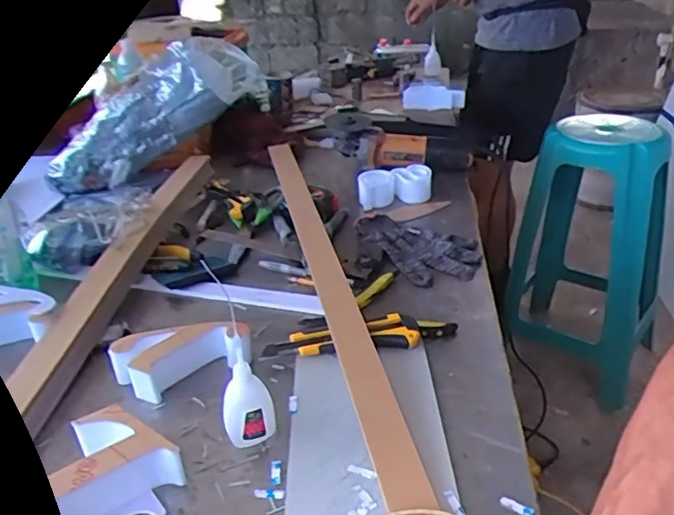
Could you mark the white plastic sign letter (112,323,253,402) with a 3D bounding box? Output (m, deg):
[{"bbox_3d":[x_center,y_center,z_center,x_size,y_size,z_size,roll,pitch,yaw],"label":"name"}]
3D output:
[{"bbox_3d":[-0.160,0.103,0.622,0.131,0.048,0.060,-17,33,-25],"label":"white plastic sign letter"}]

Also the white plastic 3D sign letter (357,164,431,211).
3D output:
[{"bbox_3d":[0.096,-0.122,1.004,0.120,0.040,0.073,-1,30,1],"label":"white plastic 3D sign letter"}]

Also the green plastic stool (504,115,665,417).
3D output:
[{"bbox_3d":[0.711,-0.032,1.665,0.369,0.674,0.462,15,34,27],"label":"green plastic stool"}]

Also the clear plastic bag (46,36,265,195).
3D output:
[{"bbox_3d":[-0.329,-0.247,1.050,0.397,0.146,0.152,-33,31,6],"label":"clear plastic bag"}]

